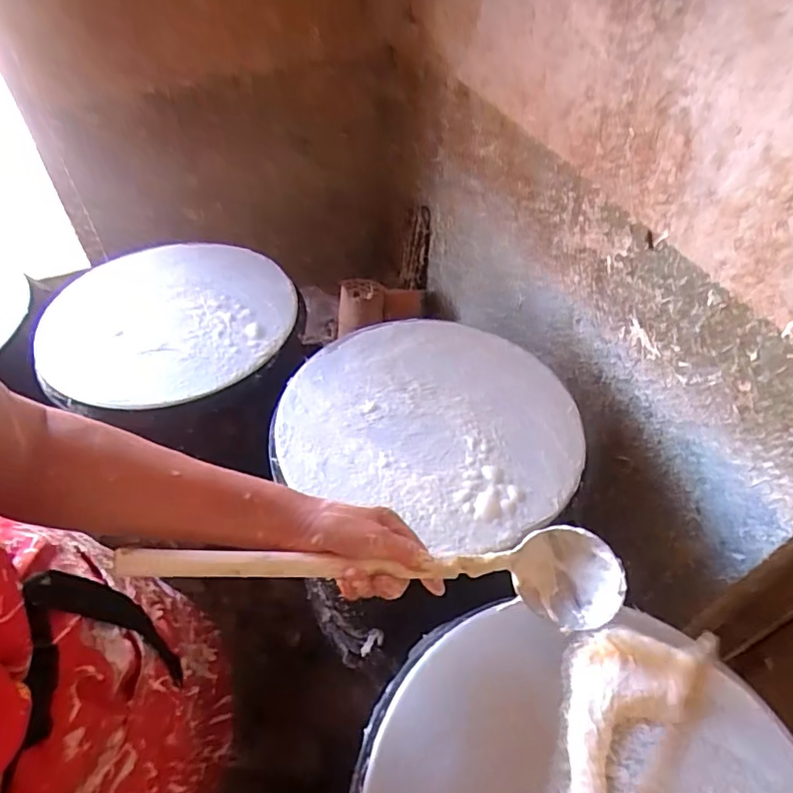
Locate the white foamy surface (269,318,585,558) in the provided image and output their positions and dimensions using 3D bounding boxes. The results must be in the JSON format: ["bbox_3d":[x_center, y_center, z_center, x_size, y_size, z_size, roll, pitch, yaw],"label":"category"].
[{"bbox_3d":[0.051,0.017,0.727,0.367,0.032,0.356,23,55,19],"label":"white foamy surface"}]

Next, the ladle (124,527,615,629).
[{"bbox_3d":[-0.008,0.144,0.463,0.401,0.079,0.068,7,49,-14],"label":"ladle"}]

